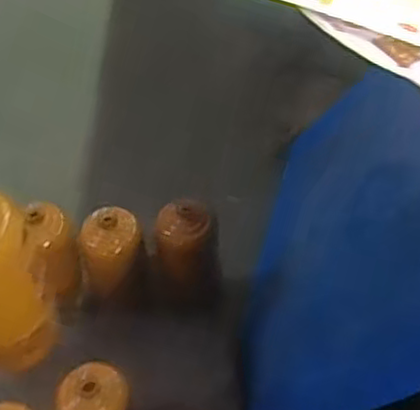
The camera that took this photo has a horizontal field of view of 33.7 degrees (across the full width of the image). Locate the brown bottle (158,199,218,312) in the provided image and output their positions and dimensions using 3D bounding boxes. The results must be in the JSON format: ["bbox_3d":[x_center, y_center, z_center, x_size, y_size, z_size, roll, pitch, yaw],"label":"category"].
[{"bbox_3d":[-0.029,0.065,0.939,0.077,0.141,0.083,-1,54,1],"label":"brown bottle"}]

